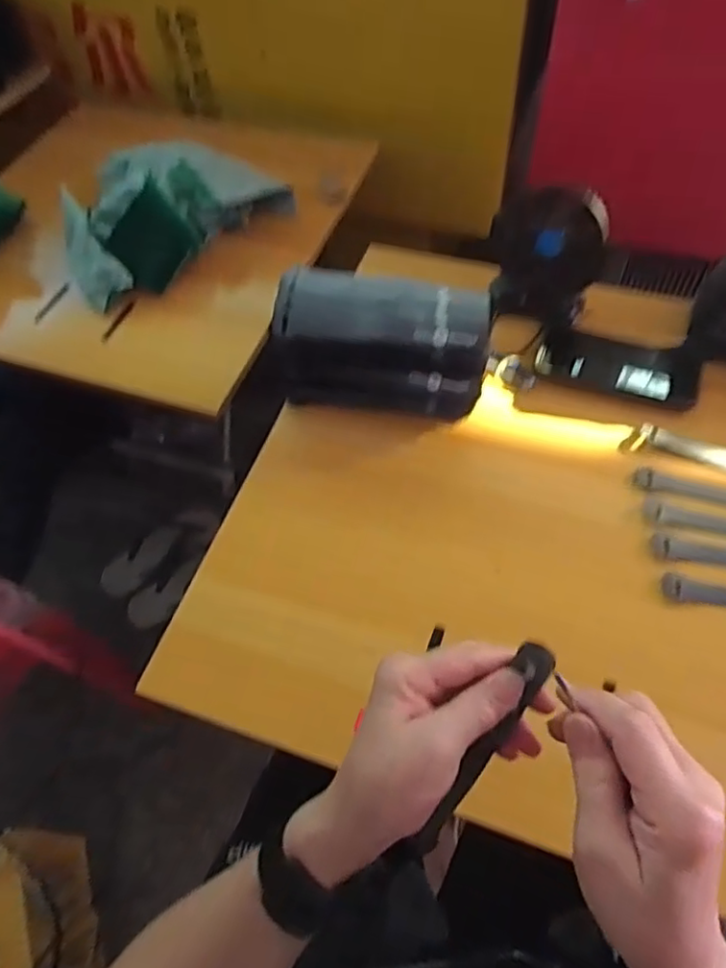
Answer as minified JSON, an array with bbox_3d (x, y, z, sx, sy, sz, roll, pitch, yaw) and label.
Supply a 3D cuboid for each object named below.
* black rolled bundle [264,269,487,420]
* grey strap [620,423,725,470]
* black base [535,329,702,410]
[{"bbox_3d":[0.020,-0.134,0.613,0.208,0.120,0.097,3,58,6],"label":"black rolled bundle"},{"bbox_3d":[0.360,-0.020,0.582,0.208,0.009,0.034,17,60,14],"label":"grey strap"},{"bbox_3d":[0.270,-0.127,0.644,0.162,0.020,0.076,14,60,13],"label":"black base"}]

